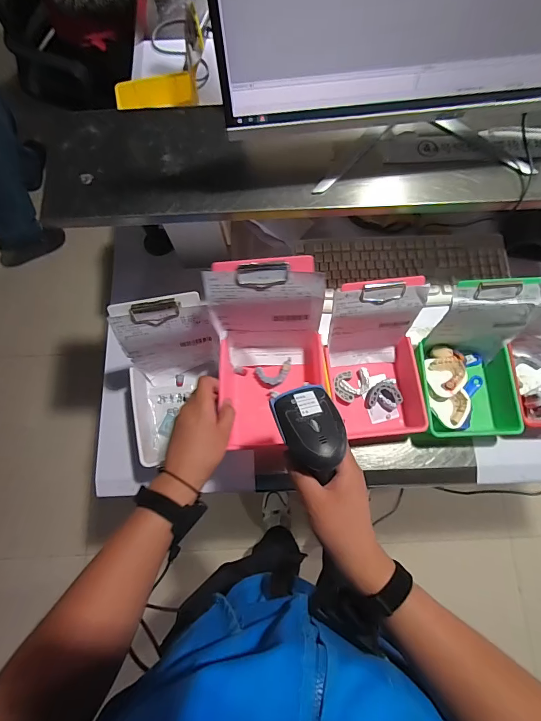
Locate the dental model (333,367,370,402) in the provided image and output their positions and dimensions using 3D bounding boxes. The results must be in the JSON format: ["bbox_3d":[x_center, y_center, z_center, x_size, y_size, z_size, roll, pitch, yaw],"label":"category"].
[{"bbox_3d":[0.153,0.043,0.677,0.071,0.018,0.053,-35,78,-7],"label":"dental model"}]

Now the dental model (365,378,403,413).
[{"bbox_3d":[0.211,0.068,0.672,0.068,0.029,0.055,-23,77,-5],"label":"dental model"}]

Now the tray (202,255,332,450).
[{"bbox_3d":[-0.001,0.000,0.513,0.147,0.194,0.203,-4,76,0],"label":"tray"}]

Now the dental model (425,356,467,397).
[{"bbox_3d":[0.318,0.029,0.650,0.063,0.026,0.073,-11,67,27],"label":"dental model"}]

